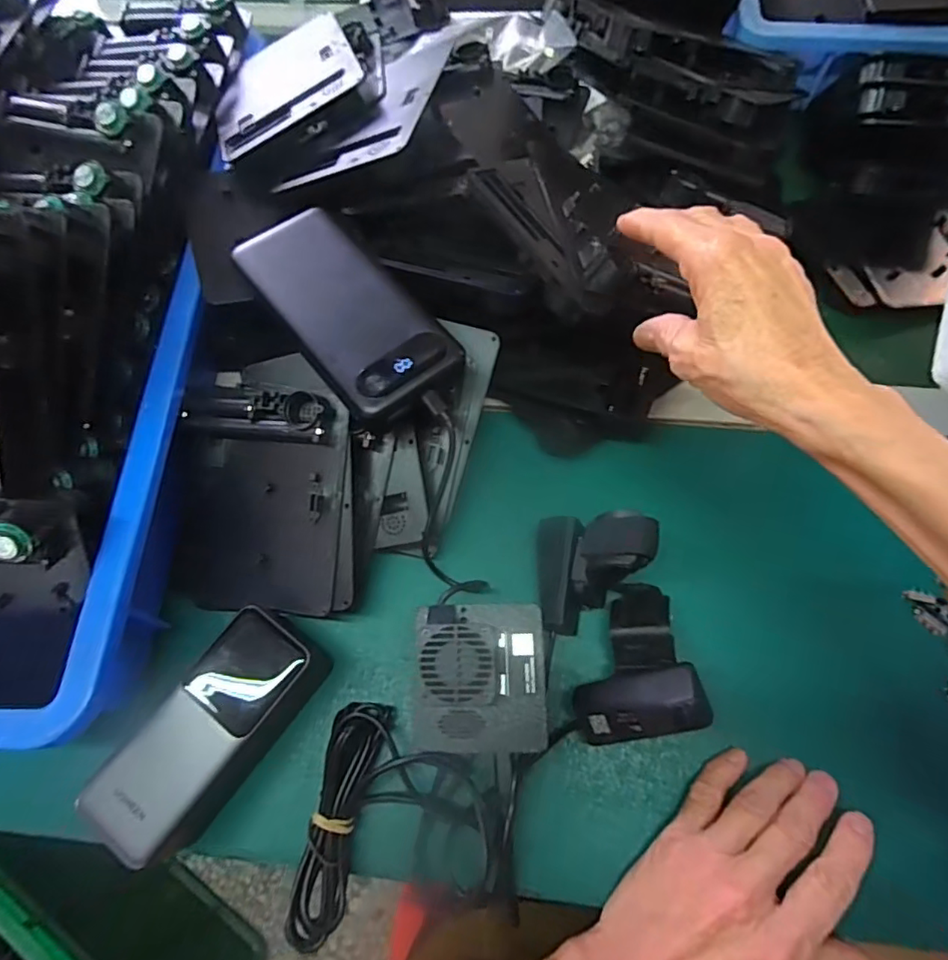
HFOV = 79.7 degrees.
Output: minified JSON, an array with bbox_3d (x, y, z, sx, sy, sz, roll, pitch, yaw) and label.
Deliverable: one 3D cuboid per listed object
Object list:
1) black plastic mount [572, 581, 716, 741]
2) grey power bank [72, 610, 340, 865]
[{"bbox_3d":[0.089,0.099,0.320,0.065,0.048,0.082,-8,67,-1],"label":"black plastic mount"},{"bbox_3d":[-0.141,0.139,0.317,0.059,0.053,0.134,35,72,16],"label":"grey power bank"}]

